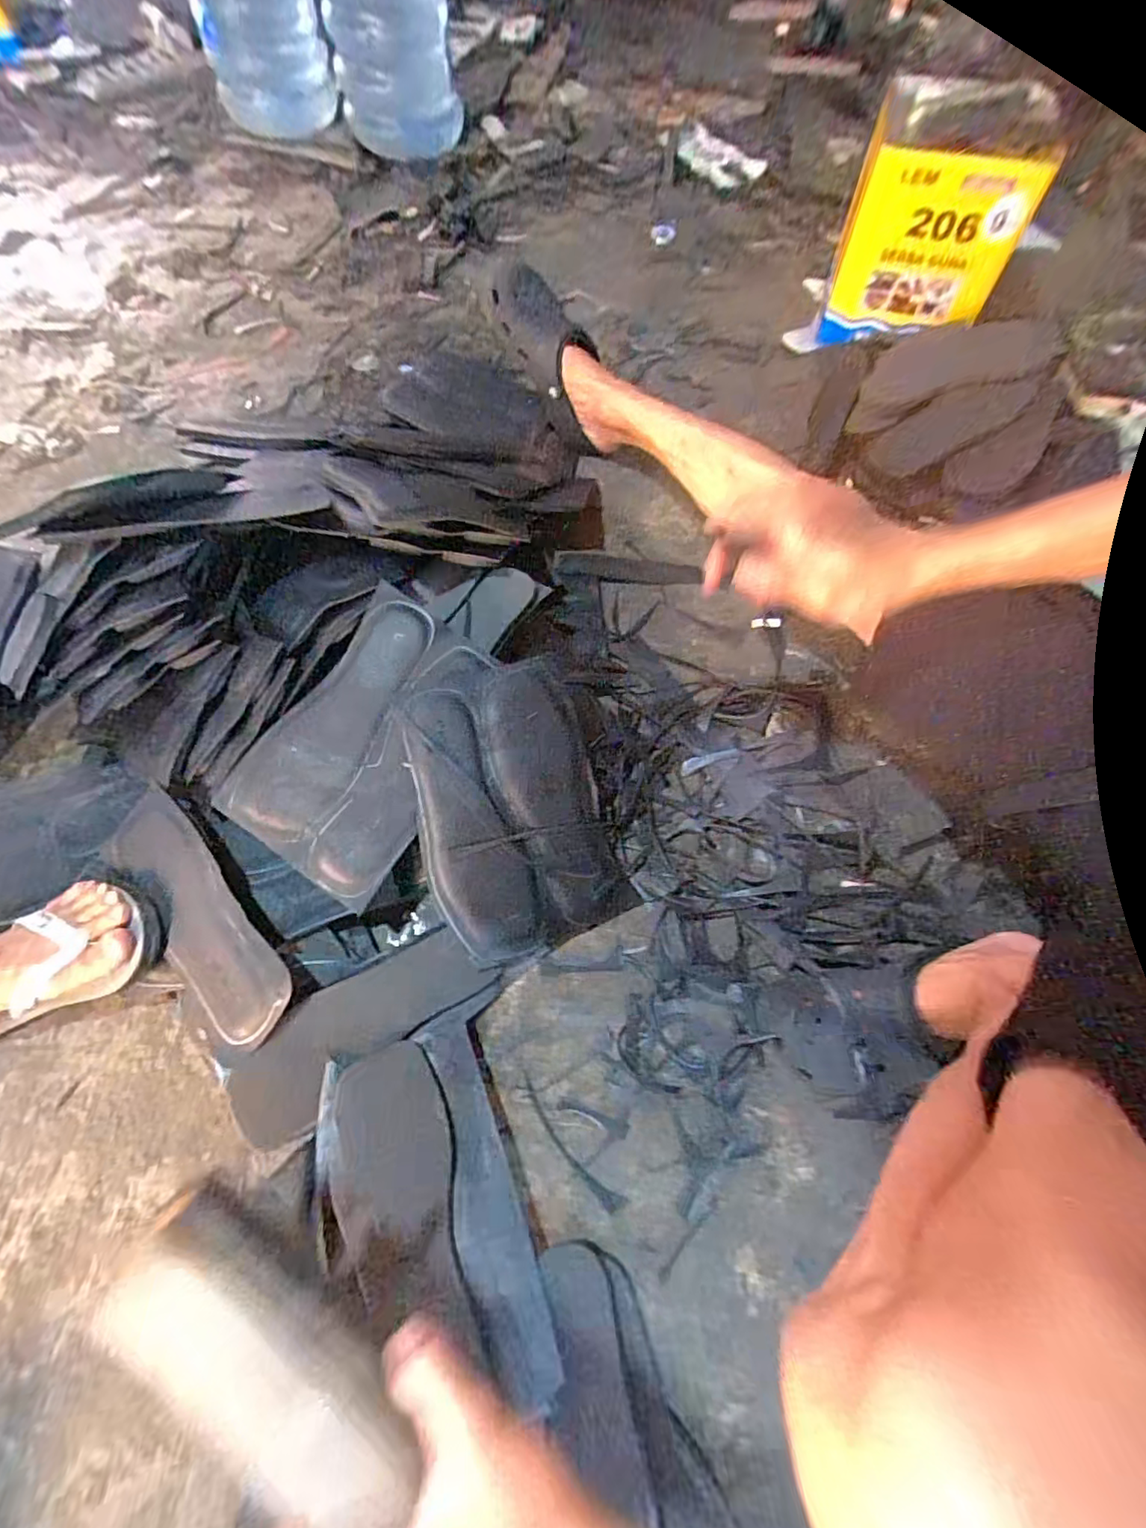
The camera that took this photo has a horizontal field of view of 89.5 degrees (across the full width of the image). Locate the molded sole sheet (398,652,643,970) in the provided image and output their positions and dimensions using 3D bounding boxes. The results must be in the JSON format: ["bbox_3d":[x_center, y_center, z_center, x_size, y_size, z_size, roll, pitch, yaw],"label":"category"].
[{"bbox_3d":[-0.063,0.034,0.598,0.192,0.045,0.311,-9,81,-29],"label":"molded sole sheet"}]

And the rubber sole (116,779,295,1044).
[{"bbox_3d":[-0.345,0.141,0.528,0.092,0.015,0.250,-43,75,2],"label":"rubber sole"}]

